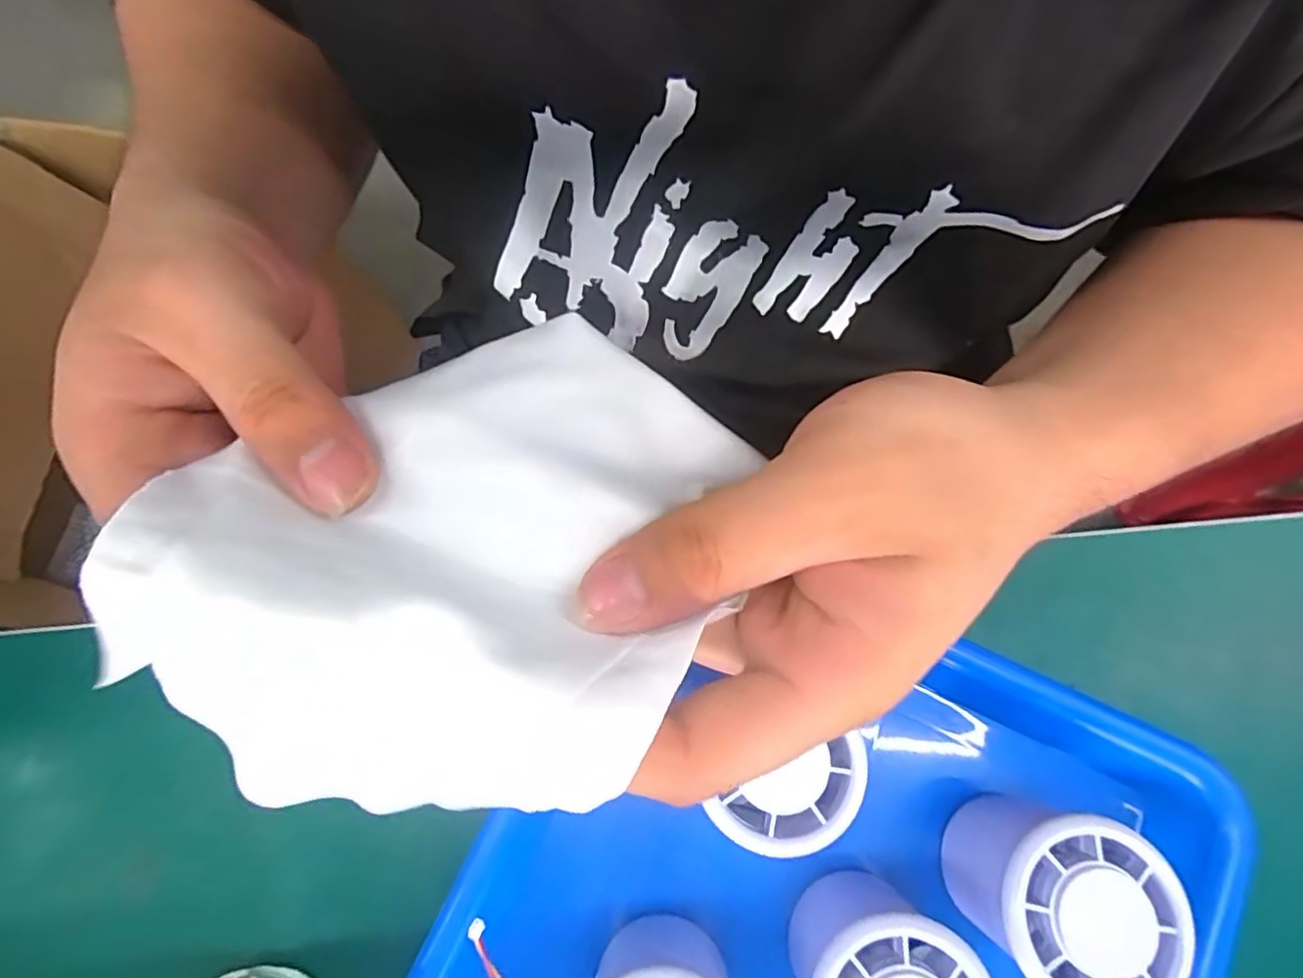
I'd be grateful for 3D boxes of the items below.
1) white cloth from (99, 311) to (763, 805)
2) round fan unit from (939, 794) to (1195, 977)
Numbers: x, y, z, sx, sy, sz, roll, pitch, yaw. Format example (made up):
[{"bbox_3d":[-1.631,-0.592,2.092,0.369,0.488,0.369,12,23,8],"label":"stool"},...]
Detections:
[{"bbox_3d":[-0.050,0.012,0.154,0.124,0.036,0.127,16,75,6],"label":"white cloth"},{"bbox_3d":[0.136,0.137,0.220,0.055,0.062,0.053,0,76,1],"label":"round fan unit"}]

